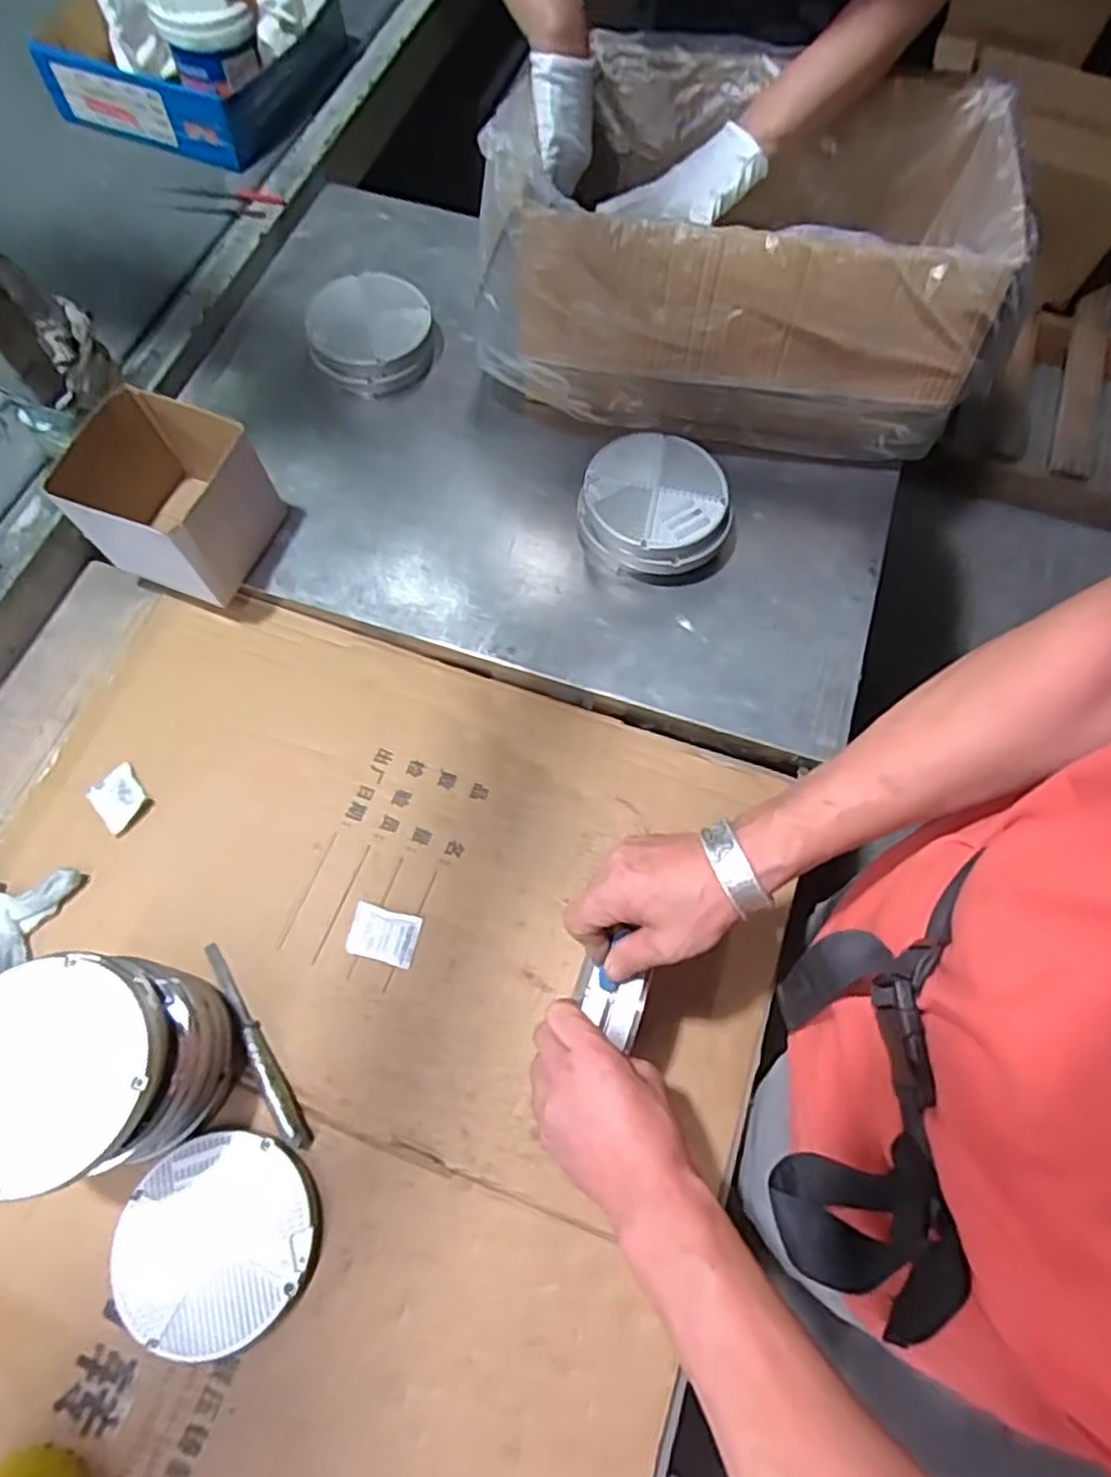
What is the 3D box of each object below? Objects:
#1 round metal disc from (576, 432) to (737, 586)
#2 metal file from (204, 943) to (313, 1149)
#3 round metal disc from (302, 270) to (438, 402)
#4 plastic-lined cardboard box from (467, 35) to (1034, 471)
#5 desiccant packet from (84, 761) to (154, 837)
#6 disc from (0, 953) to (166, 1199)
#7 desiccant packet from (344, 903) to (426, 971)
[{"bbox_3d":[0.108,-0.235,0.753,0.155,0.064,0.138,24,68,8],"label":"round metal disc"},{"bbox_3d":[-0.247,0.248,0.594,0.020,0.018,0.180,-31,70,-13],"label":"metal file"},{"bbox_3d":[-0.206,-0.452,0.820,0.136,0.049,0.125,0,66,0],"label":"round metal disc"},{"bbox_3d":[0.187,-0.497,0.754,0.488,0.215,0.293,10,67,4],"label":"plastic-lined cardboard box"},{"bbox_3d":[-0.401,0.054,0.673,0.046,0.008,0.056,-42,73,-17],"label":"desiccant packet"},{"bbox_3d":[-0.331,0.215,0.475,0.138,0.015,0.135,2,65,-4],"label":"disc"},{"bbox_3d":[-0.148,0.169,0.633,0.060,0.004,0.044,13,67,5],"label":"desiccant packet"}]

